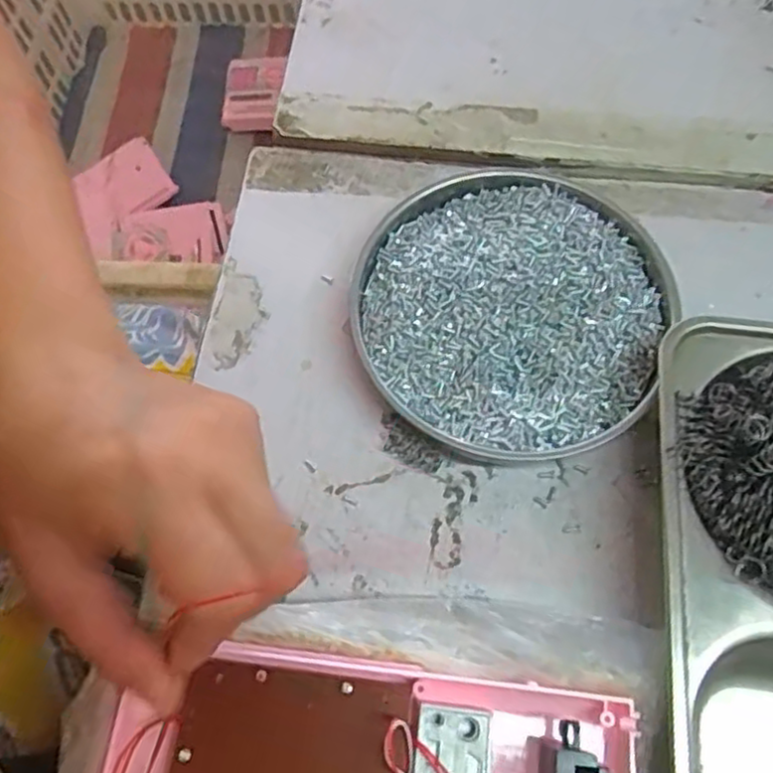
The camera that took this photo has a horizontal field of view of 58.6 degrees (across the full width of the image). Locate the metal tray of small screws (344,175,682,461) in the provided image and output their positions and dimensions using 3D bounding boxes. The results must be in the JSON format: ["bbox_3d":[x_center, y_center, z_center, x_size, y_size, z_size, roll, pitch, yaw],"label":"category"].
[{"bbox_3d":[0.056,-0.031,0.304,0.136,0.024,0.130,-17,67,-5],"label":"metal tray of small screws"}]

